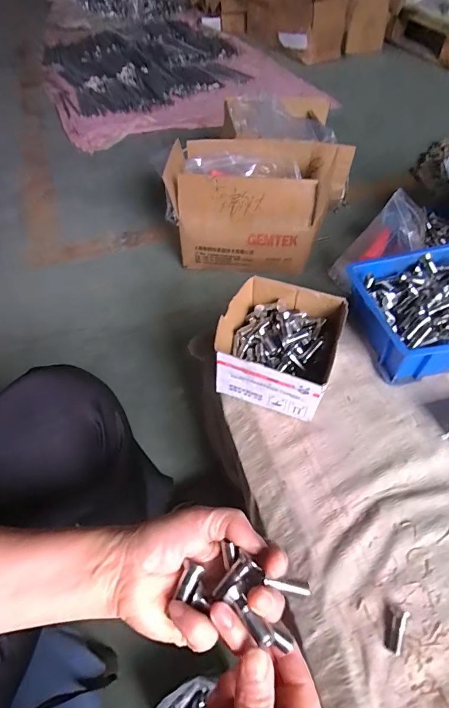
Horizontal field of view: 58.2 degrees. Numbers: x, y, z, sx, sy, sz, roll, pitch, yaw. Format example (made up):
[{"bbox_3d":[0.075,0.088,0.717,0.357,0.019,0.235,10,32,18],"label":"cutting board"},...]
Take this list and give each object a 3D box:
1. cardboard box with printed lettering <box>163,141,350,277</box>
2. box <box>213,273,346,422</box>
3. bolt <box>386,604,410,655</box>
[{"bbox_3d":[0.100,-0.407,1.095,0.473,0.225,0.261,4,52,4],"label":"cardboard box with printed lettering"},{"bbox_3d":[0.068,-0.009,0.522,0.136,0.082,0.145,17,52,14],"label":"box"},{"bbox_3d":[0.151,0.245,0.360,0.017,0.009,0.035,24,54,19],"label":"bolt"}]

